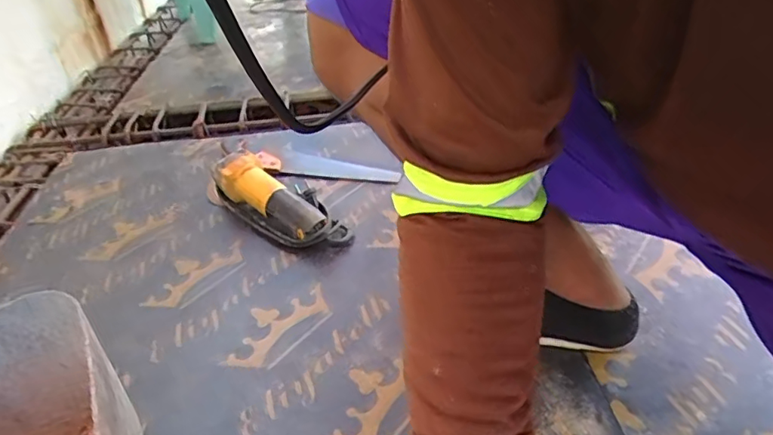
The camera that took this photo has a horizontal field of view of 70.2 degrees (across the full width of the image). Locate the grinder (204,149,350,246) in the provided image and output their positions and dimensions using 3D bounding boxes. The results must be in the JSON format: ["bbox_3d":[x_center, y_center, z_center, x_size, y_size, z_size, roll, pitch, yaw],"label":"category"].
[{"bbox_3d":[-0.183,-0.037,0.880,0.096,0.089,0.287,-31,44,-32],"label":"grinder"}]

